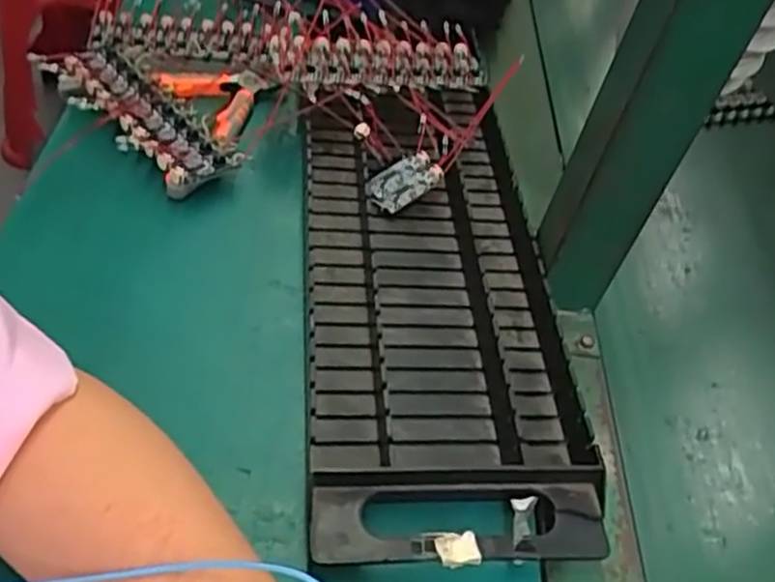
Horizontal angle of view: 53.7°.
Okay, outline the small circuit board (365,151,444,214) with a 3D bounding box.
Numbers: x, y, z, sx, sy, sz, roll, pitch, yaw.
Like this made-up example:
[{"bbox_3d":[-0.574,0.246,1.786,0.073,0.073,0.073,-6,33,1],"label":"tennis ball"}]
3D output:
[{"bbox_3d":[0.011,-0.072,0.506,0.048,0.006,0.029,-35,79,-3],"label":"small circuit board"}]

